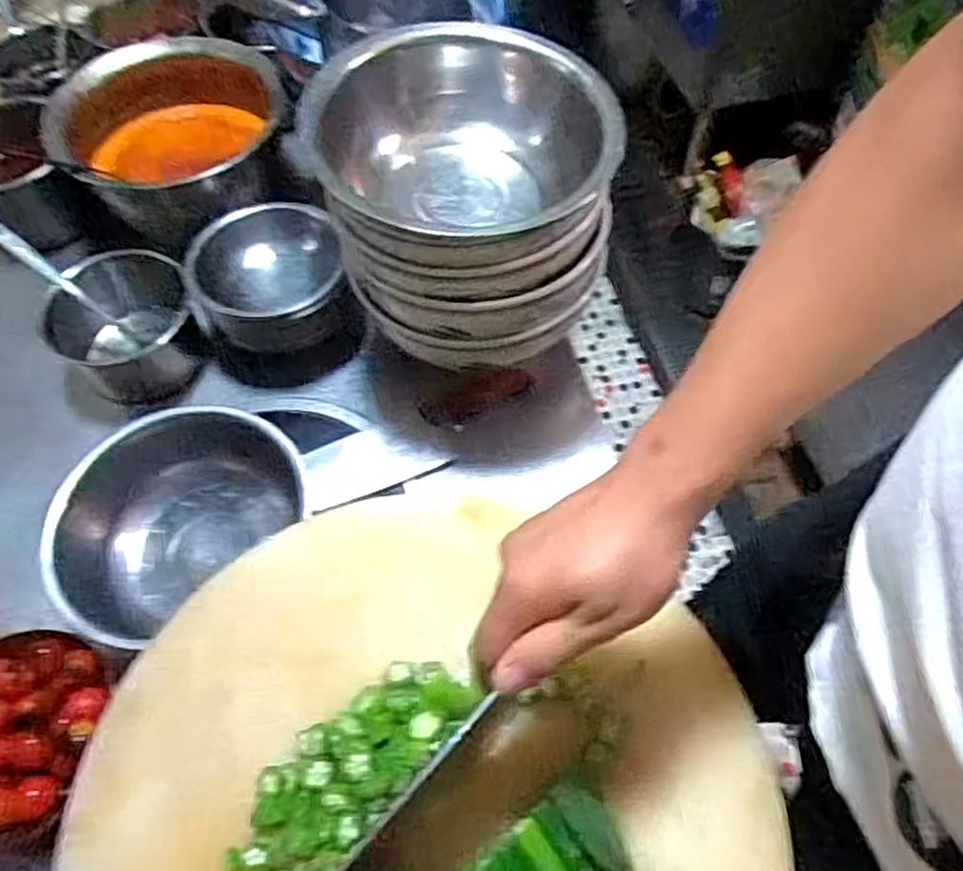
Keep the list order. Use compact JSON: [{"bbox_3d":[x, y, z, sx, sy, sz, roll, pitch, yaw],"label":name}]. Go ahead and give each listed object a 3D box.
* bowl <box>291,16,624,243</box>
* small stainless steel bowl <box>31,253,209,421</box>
[{"bbox_3d":[-0.015,-0.247,0.651,0.256,0.096,0.261,0,57,0],"label":"bowl"},{"bbox_3d":[-0.386,-0.106,0.791,0.157,0.094,0.145,-23,60,-14],"label":"small stainless steel bowl"}]

